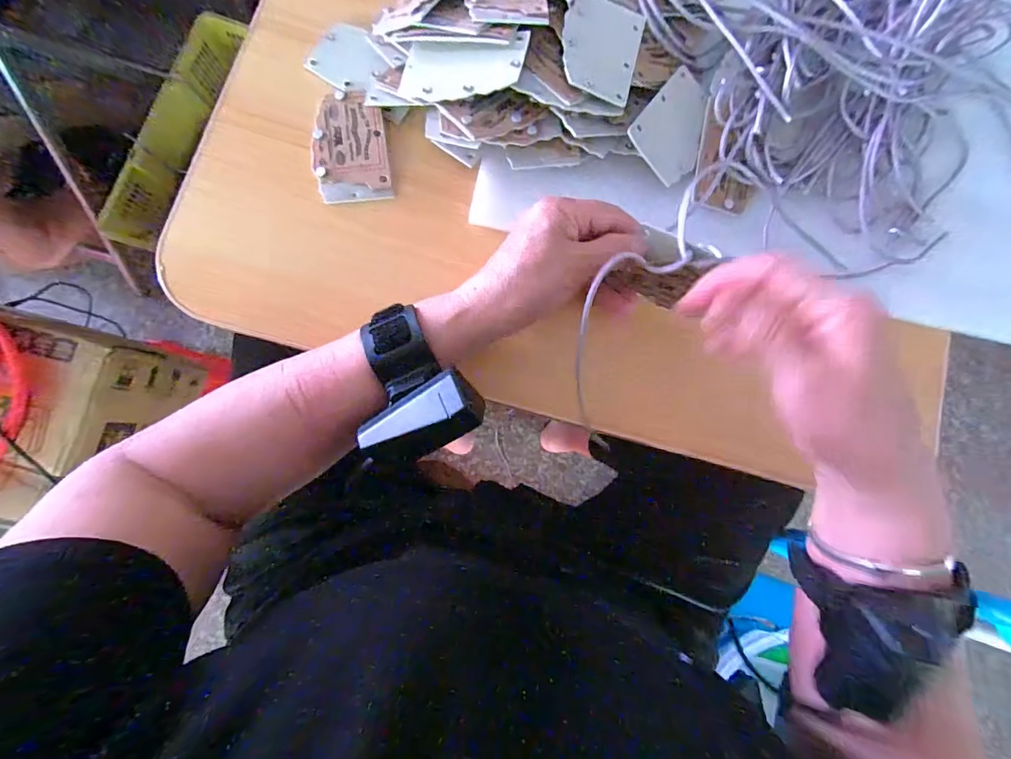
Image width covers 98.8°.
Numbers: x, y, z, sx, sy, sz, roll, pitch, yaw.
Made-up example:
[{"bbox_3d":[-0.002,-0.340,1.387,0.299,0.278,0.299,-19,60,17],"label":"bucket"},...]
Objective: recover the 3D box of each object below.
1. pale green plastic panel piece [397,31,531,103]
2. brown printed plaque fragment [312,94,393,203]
[{"bbox_3d":[-0.031,-0.212,0.295,0.087,0.008,0.047,3,82,14],"label":"pale green plastic panel piece"},{"bbox_3d":[-0.115,-0.173,0.322,0.053,0.004,0.080,-8,86,-5],"label":"brown printed plaque fragment"}]

